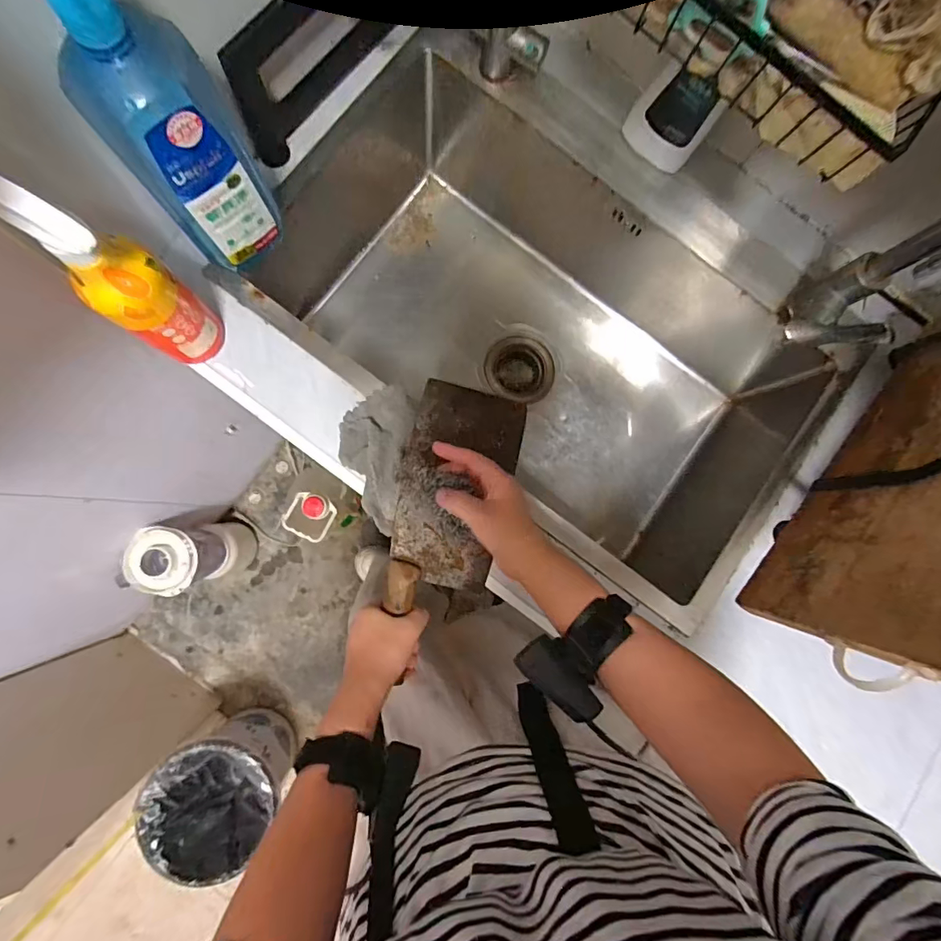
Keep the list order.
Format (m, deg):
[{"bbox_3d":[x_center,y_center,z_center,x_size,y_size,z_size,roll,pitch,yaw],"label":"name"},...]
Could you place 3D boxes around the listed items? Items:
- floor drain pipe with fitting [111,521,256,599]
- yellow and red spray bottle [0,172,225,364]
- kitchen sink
[{"bbox_3d":[-0.596,0.185,1.044,0.146,0.329,0.124,-14,86,-6],"label":"floor drain pipe with fitting"},{"bbox_3d":[-0.295,-0.165,0.407,0.089,0.221,0.060,43,83,0],"label":"yellow and red spray bottle"},{"bbox_3d":[0.112,-0.190,0.657,0.676,0.229,0.474,38,83,-1],"label":"kitchen sink"}]

